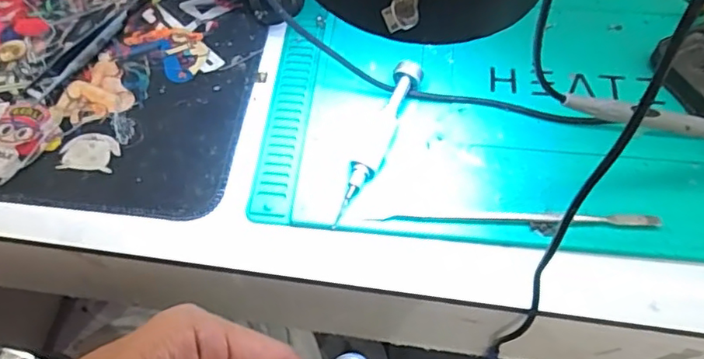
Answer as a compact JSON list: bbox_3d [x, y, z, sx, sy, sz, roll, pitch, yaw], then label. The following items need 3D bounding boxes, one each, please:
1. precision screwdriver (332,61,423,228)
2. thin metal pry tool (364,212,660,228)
[{"bbox_3d":[0.014,-0.023,0.330,0.016,0.018,0.105,20,63,12],"label":"precision screwdriver"},{"bbox_3d":[0.087,0.021,0.311,0.153,0.004,0.007,1,60,2],"label":"thin metal pry tool"}]

